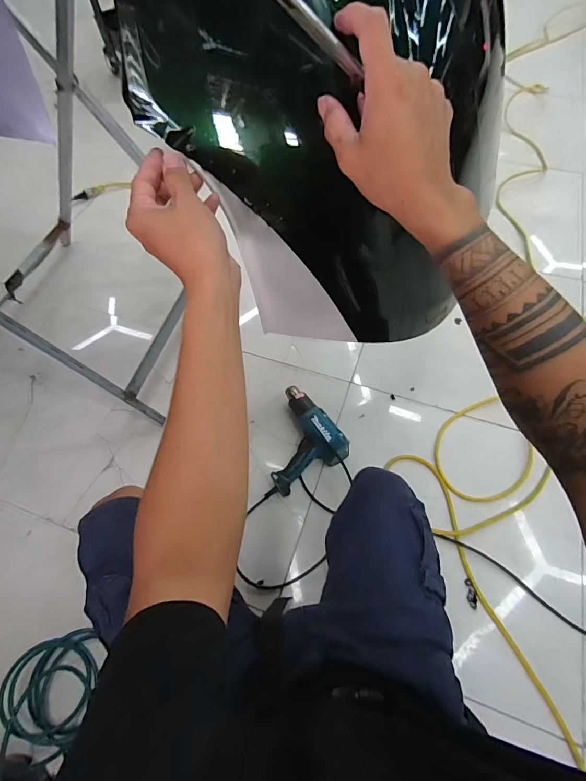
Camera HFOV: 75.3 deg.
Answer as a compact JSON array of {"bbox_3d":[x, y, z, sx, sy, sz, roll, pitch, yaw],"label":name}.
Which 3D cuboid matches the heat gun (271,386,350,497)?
[{"bbox_3d":[0.011,0.114,0.951,0.198,0.069,0.222,-25,62,-11],"label":"heat gun"}]

